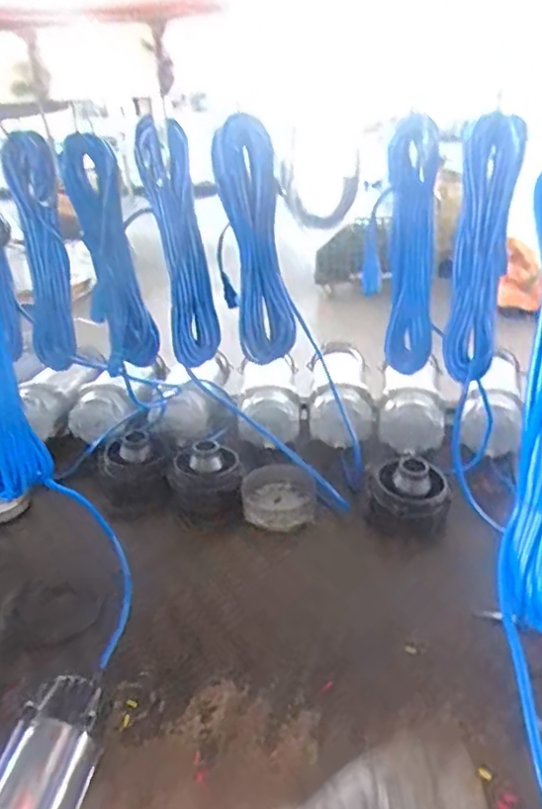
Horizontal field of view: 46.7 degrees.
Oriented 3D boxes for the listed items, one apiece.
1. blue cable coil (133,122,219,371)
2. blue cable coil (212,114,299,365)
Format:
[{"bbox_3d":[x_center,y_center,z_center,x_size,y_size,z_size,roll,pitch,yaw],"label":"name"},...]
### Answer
[{"bbox_3d":[-0.135,-0.230,0.935,0.084,0.345,0.071,-8,30,-7],"label":"blue cable coil"},{"bbox_3d":[-0.021,-0.235,0.934,0.093,0.334,0.069,-14,31,-17],"label":"blue cable coil"}]

